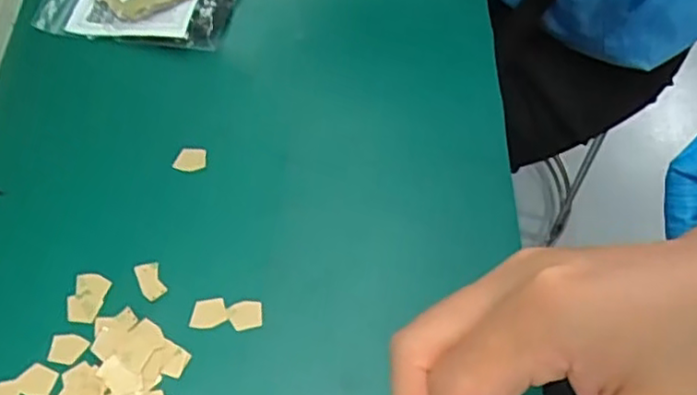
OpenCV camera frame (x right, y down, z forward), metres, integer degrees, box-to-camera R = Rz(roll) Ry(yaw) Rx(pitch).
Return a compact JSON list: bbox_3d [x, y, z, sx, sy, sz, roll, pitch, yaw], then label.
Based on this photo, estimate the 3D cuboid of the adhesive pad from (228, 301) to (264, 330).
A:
[{"bbox_3d":[-0.051,0.057,0.325,0.016,0.004,0.015,-5,59,-4],"label":"adhesive pad"}]

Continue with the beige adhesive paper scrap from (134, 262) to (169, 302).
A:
[{"bbox_3d":[-0.099,0.041,0.331,0.011,0.004,0.021,-23,62,-14],"label":"beige adhesive paper scrap"}]

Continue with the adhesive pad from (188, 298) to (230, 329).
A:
[{"bbox_3d":[-0.068,0.056,0.324,0.018,0.004,0.015,-6,59,-4],"label":"adhesive pad"}]

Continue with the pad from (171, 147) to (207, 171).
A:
[{"bbox_3d":[-0.088,-0.021,0.371,0.017,0.005,0.015,2,58,1],"label":"pad"}]

